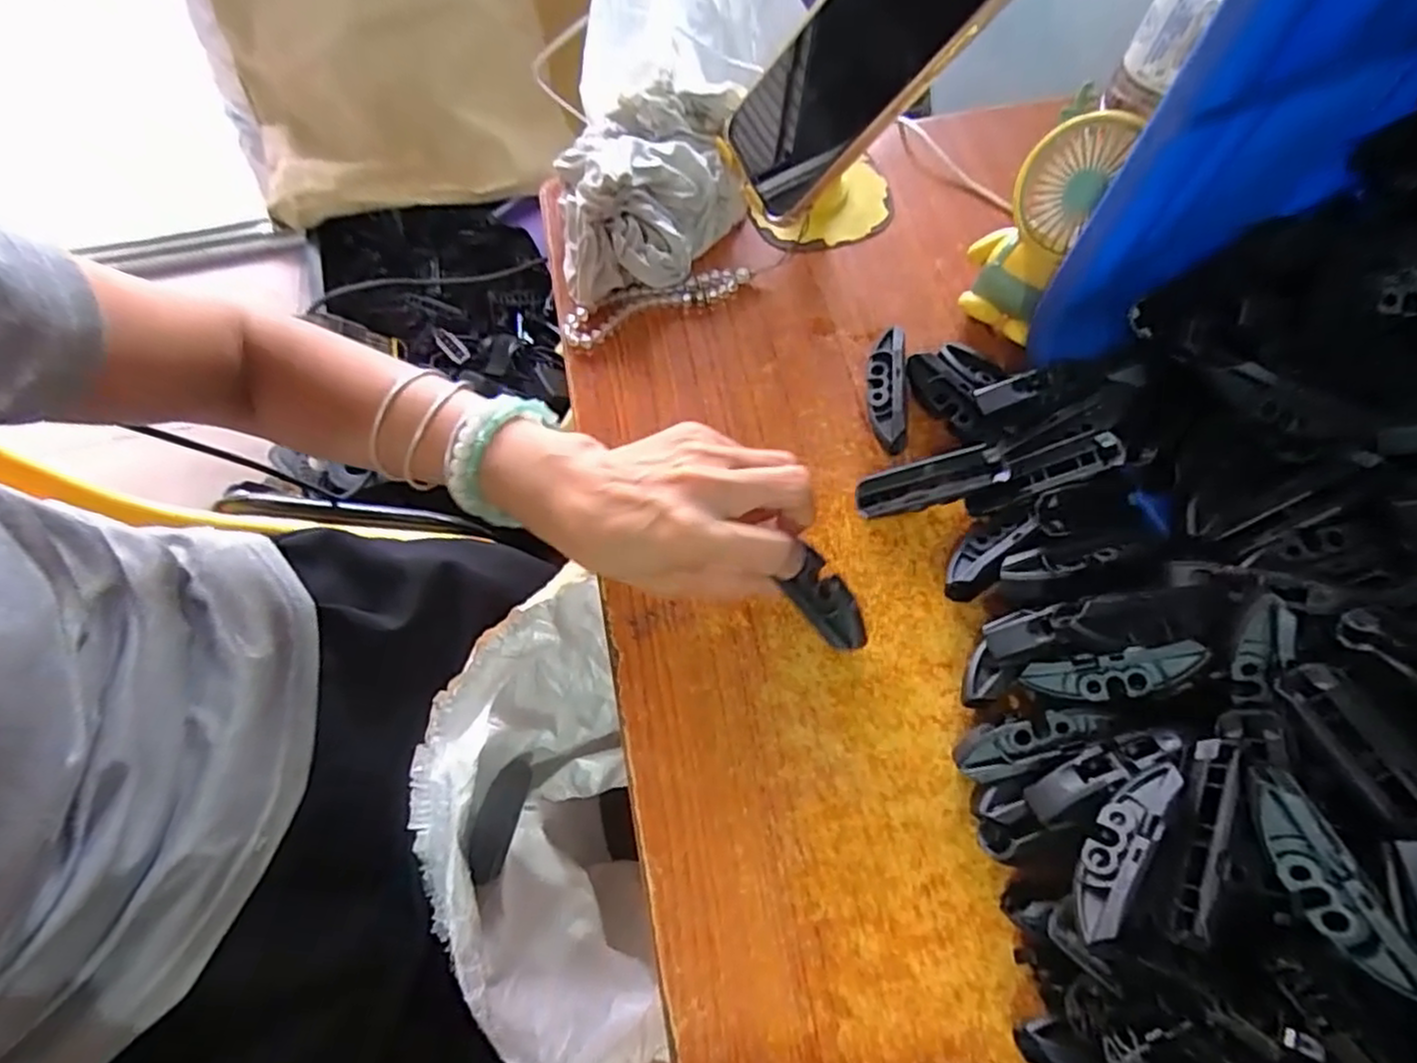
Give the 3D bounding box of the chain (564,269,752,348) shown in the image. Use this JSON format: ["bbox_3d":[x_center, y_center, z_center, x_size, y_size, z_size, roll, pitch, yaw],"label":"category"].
[{"bbox_3d":[-0.030,-0.136,0.403,0.112,0.010,0.025,-22,68,-9],"label":"chain"}]

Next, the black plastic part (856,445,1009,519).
[{"bbox_3d":[0.111,-0.023,0.345,0.070,0.017,0.021,-15,66,13],"label":"black plastic part"}]

